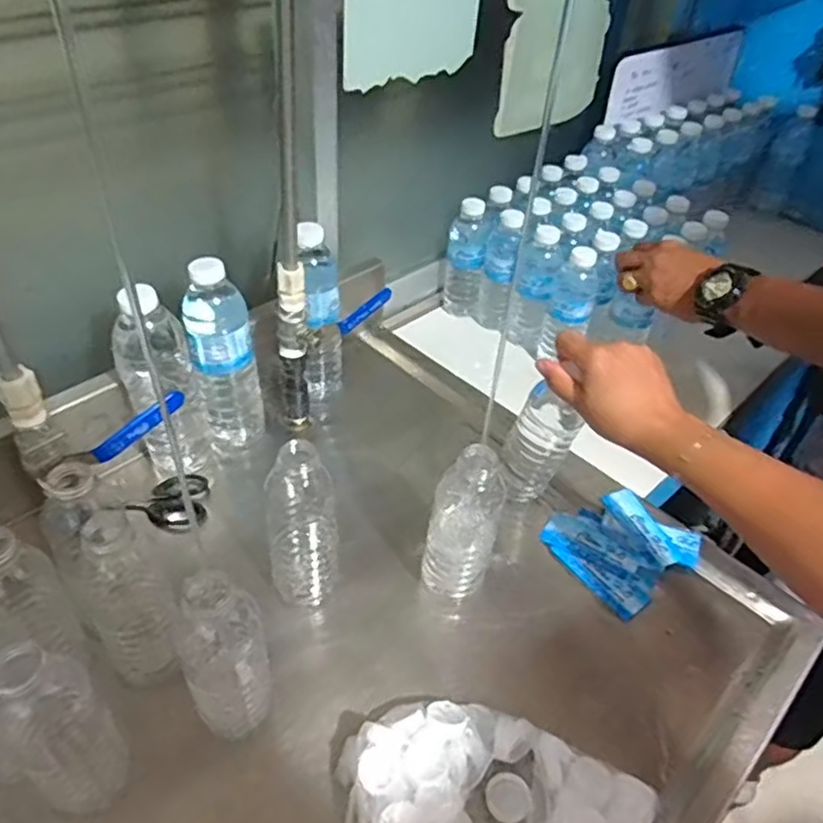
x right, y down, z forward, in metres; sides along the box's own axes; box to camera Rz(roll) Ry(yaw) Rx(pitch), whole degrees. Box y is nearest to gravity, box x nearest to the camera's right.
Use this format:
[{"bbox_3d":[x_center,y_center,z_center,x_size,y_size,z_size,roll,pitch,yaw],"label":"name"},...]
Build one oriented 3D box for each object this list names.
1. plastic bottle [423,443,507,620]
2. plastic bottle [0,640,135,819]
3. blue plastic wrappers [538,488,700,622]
[{"bbox_3d":[0.043,0.102,0.558,0.061,0.172,0.053,14,44,9],"label":"plastic bottle"},{"bbox_3d":[-0.228,0.206,0.433,0.047,0.163,0.053,31,49,25],"label":"plastic bottle"},{"bbox_3d":[0.206,0.130,0.657,0.121,0.013,0.113,-24,50,-28],"label":"blue plastic wrappers"}]

